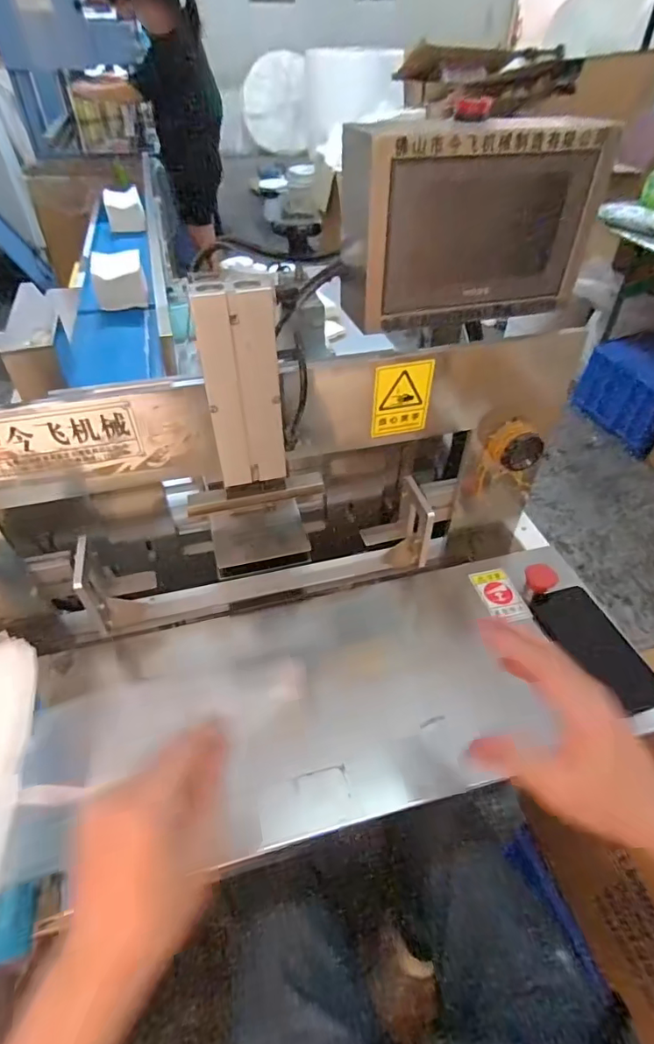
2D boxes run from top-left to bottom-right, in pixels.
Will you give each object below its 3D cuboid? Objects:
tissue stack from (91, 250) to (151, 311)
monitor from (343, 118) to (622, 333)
[{"bbox_3d":[-0.527,-0.617,1.266,0.127,0.104,0.137,-13,46,-11],"label":"tissue stack"},{"bbox_3d":[0.130,-0.290,0.488,0.252,0.155,0.083,-13,46,-11],"label":"monitor"}]

